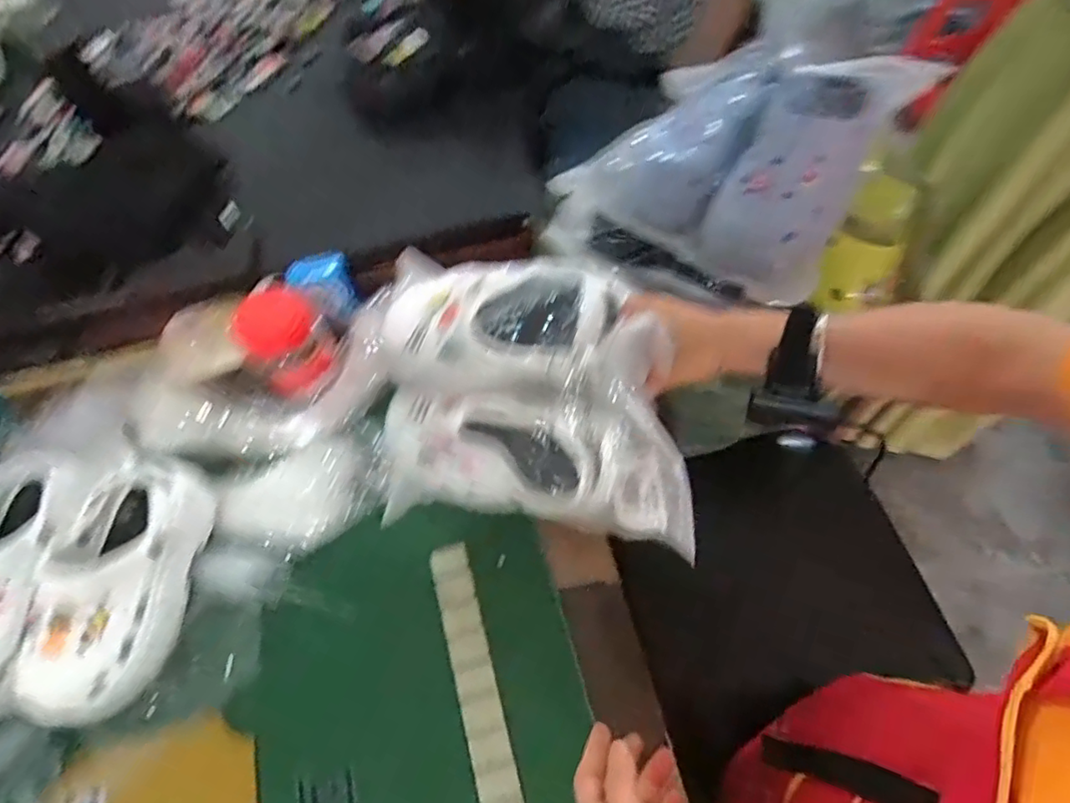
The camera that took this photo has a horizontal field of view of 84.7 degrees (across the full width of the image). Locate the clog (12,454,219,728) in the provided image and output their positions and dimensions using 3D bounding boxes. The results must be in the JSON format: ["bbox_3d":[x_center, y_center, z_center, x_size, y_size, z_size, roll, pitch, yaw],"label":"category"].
[{"bbox_3d":[-0.429,0.183,0.602,0.120,0.092,0.259,6,63,6],"label":"clog"}]

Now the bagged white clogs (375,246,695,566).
[{"bbox_3d":[-0.010,-0.014,0.555,0.294,0.156,0.256,6,63,6],"label":"bagged white clogs"}]

